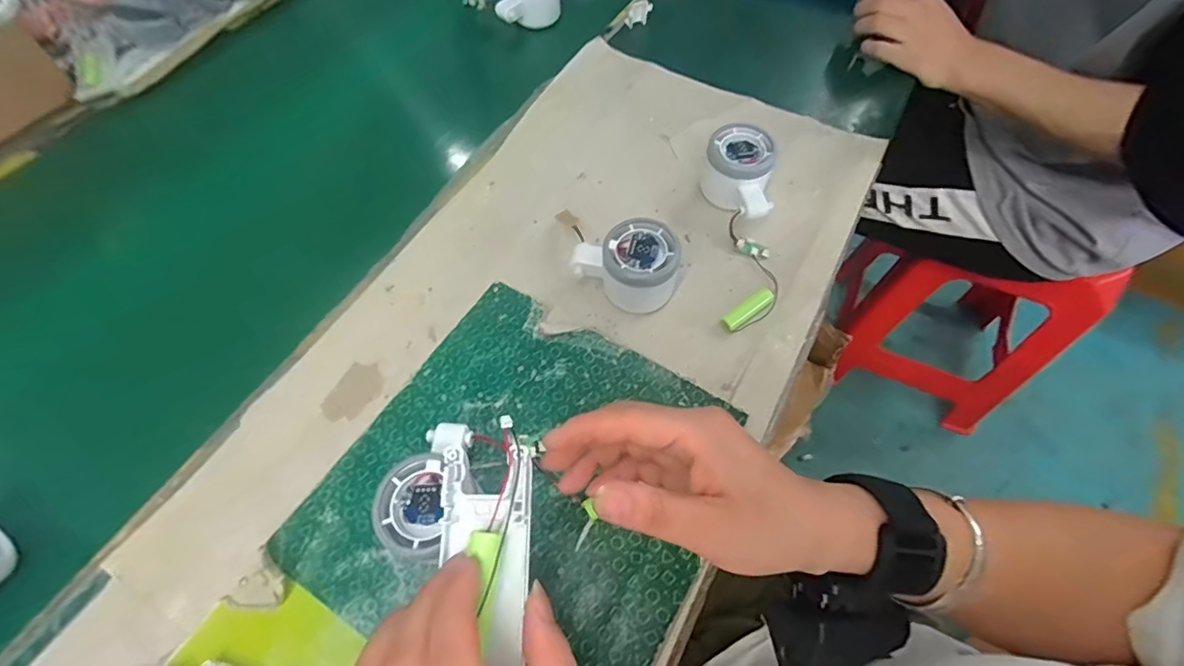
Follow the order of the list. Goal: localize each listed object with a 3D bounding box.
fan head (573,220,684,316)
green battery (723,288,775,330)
[{"bbox_3d":[0.029,-0.053,0.408,0.073,0.052,0.058,31,66,18],"label":"fan head"},{"bbox_3d":[0.123,-0.018,0.407,0.050,0.012,0.014,-33,64,-16],"label":"green battery"}]

